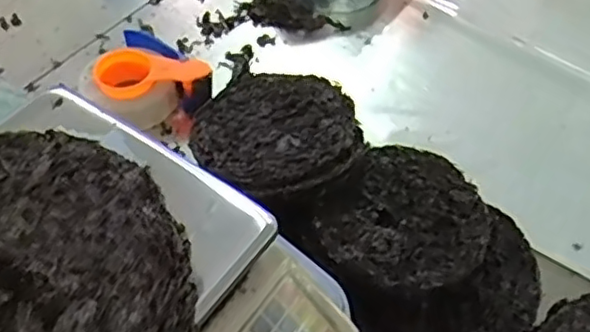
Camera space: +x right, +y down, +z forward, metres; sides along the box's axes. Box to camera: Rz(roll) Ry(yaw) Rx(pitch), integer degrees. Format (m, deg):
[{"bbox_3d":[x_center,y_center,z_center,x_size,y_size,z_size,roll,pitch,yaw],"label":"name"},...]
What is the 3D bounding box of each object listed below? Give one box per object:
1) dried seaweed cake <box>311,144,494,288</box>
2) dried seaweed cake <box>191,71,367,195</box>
[{"bbox_3d":[0.127,0.057,0.715,0.173,0.022,0.194,34,57,20],"label":"dried seaweed cake"},{"bbox_3d":[-0.031,-0.055,0.773,0.196,0.047,0.230,-19,56,-18],"label":"dried seaweed cake"}]

